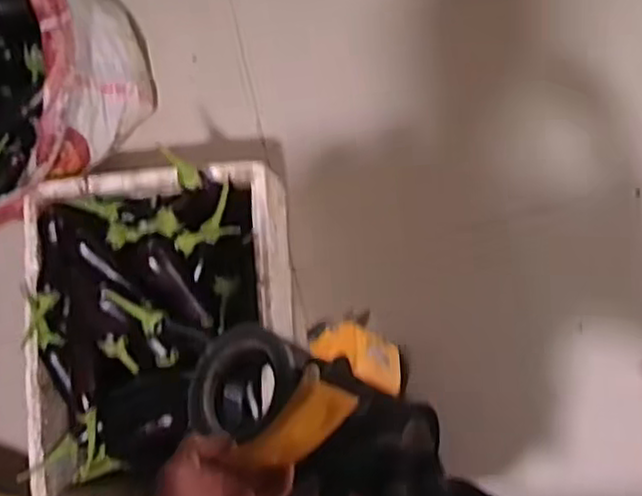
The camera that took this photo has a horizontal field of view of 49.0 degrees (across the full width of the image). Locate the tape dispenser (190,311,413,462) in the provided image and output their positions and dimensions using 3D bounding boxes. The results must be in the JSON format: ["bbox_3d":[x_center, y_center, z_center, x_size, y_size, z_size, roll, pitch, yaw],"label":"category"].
[{"bbox_3d":[-0.024,0.120,0.577,0.177,0.075,0.112,-10,68,39],"label":"tape dispenser"}]

